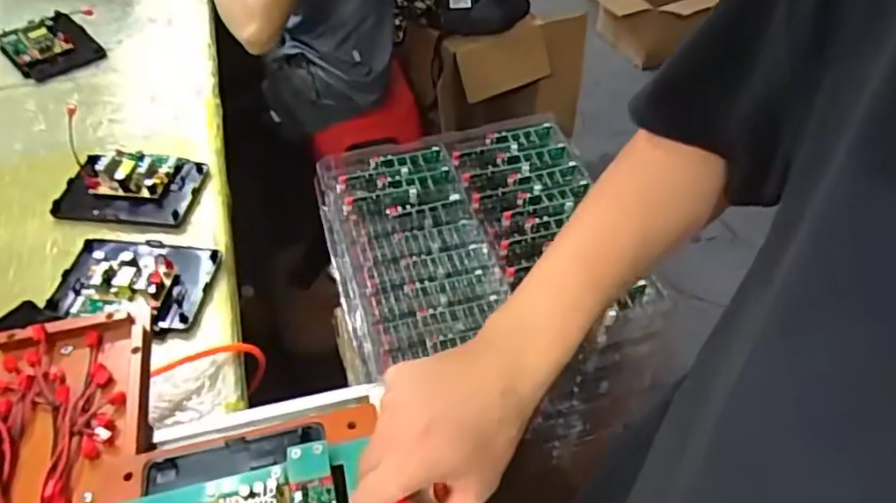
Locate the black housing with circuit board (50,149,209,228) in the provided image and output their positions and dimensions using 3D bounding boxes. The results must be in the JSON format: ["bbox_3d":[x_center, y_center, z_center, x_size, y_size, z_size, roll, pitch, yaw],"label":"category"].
[{"bbox_3d":[-0.455,-0.099,0.924,0.190,0.037,0.126,3,50,2],"label":"black housing with circuit board"}]

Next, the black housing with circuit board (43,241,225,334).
[{"bbox_3d":[-0.398,0.030,0.807,0.178,0.035,0.126,8,50,6],"label":"black housing with circuit board"}]

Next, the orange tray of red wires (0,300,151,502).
[{"bbox_3d":[-0.326,0.153,0.526,0.140,0.023,0.226,-9,50,-8],"label":"orange tray of red wires"}]

